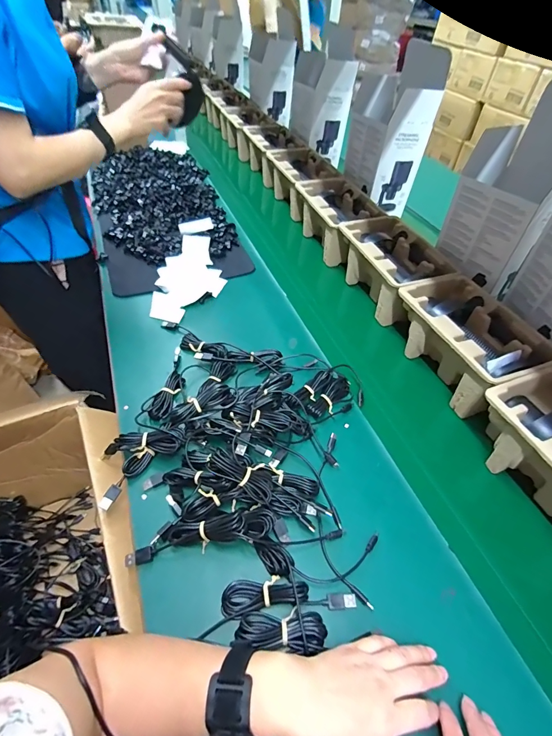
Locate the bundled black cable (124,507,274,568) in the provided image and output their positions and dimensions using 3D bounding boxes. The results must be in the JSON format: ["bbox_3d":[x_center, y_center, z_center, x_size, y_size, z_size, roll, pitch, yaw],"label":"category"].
[{"bbox_3d":[-0.087,0.188,0.414,0.167,0.030,0.038,-15,49,0],"label":"bundled black cable"}]

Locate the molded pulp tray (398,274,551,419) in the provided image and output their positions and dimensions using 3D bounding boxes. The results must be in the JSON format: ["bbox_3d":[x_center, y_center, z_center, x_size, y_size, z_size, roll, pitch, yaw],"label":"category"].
[{"bbox_3d":[0.305,-0.036,0.602,0.151,0.101,0.228,-15,50,-17],"label":"molded pulp tray"}]

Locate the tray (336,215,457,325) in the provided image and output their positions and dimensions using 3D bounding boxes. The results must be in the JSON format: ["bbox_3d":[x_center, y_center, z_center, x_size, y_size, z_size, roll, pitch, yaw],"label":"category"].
[{"bbox_3d":[0.227,-0.201,0.746,0.132,0.102,0.241,-13,49,-15],"label":"tray"}]

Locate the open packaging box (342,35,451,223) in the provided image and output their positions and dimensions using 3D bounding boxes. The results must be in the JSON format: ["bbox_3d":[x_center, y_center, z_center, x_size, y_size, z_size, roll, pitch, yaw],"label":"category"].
[{"bbox_3d":[0.278,-0.585,0.906,0.156,0.301,0.172,-7,48,-10],"label":"open packaging box"}]

